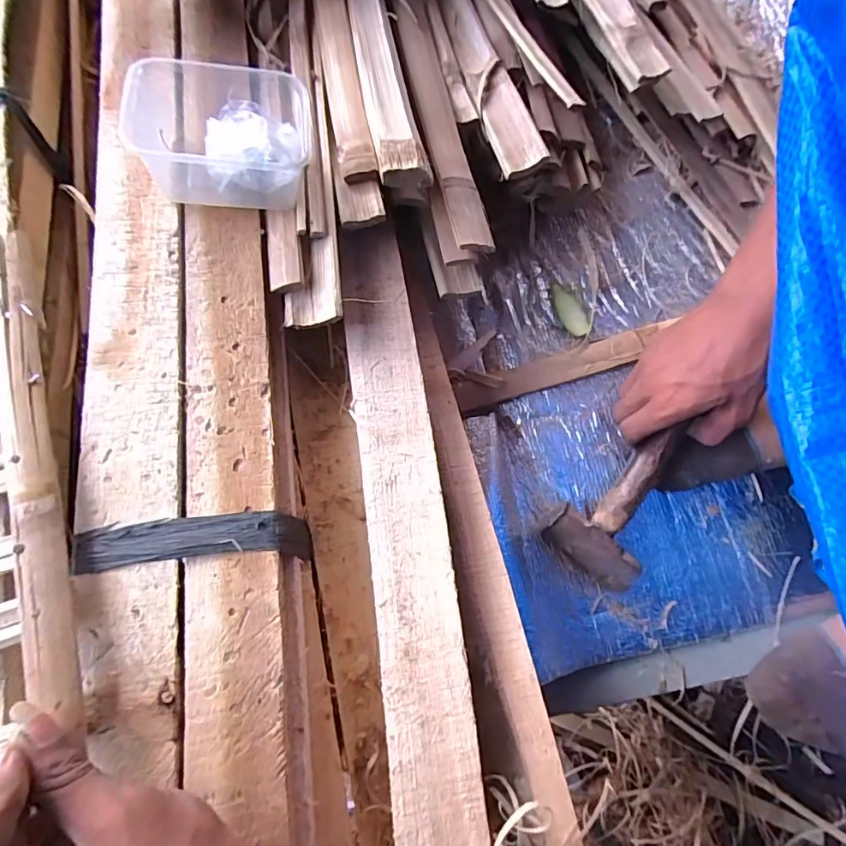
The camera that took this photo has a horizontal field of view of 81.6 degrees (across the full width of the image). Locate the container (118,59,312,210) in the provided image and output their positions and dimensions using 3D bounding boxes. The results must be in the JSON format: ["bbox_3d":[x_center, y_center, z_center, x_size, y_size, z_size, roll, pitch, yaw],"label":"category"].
[{"bbox_3d":[-0.129,-0.182,0.318,0.112,0.060,0.082,-7,70,0],"label":"container"}]

